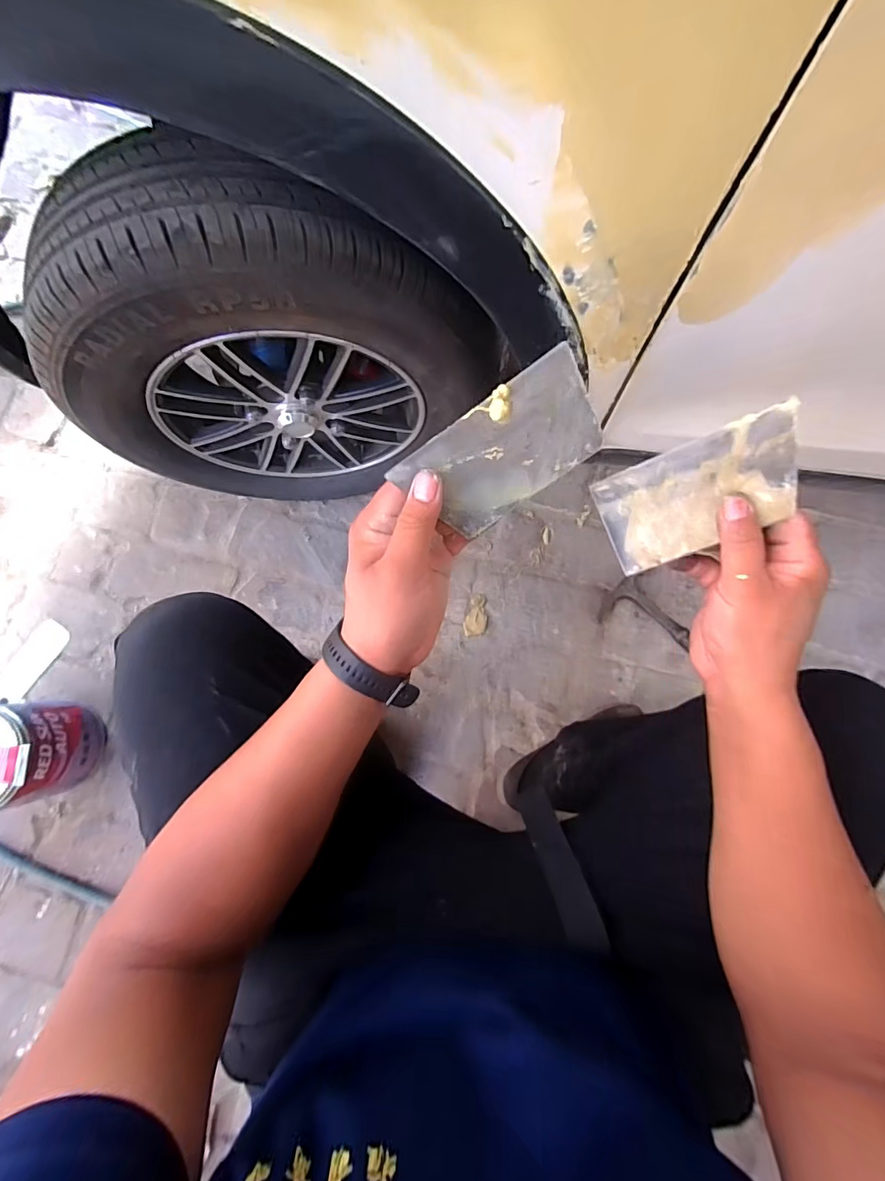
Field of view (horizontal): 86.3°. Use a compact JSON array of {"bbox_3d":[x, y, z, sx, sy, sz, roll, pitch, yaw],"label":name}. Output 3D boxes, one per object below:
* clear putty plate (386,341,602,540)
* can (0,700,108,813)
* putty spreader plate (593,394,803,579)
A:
[{"bbox_3d":[0.041,-0.086,0.303,0.123,0.006,0.074,-34,125,10],"label":"clear putty plate"},{"bbox_3d":[-0.659,0.250,0.728,0.147,0.159,0.153,-15,81,-5],"label":"can"},{"bbox_3d":[0.184,-0.069,0.338,0.131,0.004,0.075,-22,90,24],"label":"putty spreader plate"}]

